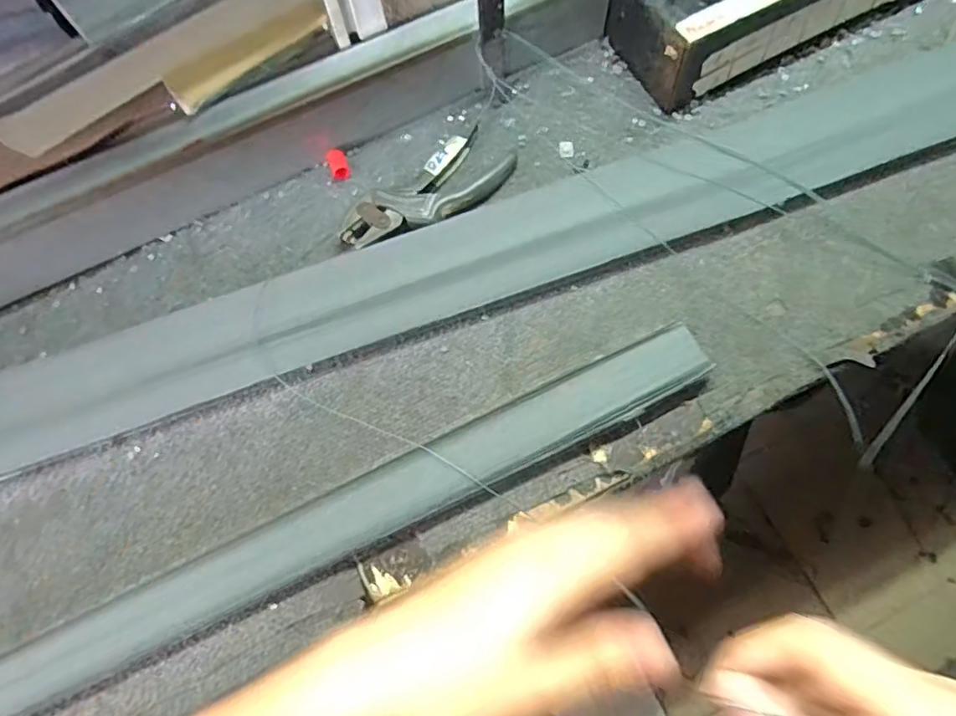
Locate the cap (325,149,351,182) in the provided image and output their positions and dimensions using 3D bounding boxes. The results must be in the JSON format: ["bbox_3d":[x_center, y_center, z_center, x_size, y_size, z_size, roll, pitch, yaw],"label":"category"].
[{"bbox_3d":[-0.134,-0.185,0.572,0.018,0.013,0.031,-23,69,-5],"label":"cap"}]

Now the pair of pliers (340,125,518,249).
[{"bbox_3d":[-0.044,-0.148,0.551,0.169,0.024,0.071,-40,71,-11],"label":"pair of pliers"}]

